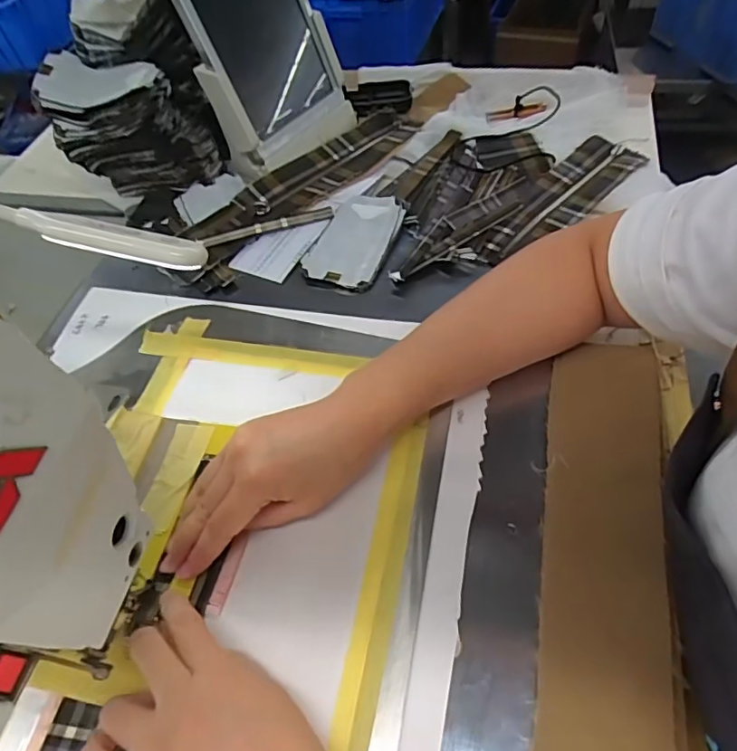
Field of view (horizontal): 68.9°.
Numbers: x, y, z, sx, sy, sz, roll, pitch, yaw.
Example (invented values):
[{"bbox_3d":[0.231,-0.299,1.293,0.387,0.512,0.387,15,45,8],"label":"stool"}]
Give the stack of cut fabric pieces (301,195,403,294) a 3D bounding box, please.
[{"bbox_3d":[-0.016,-0.135,0.534,0.075,0.013,0.124,15,58,13],"label":"stack of cut fabric pieces"}]

